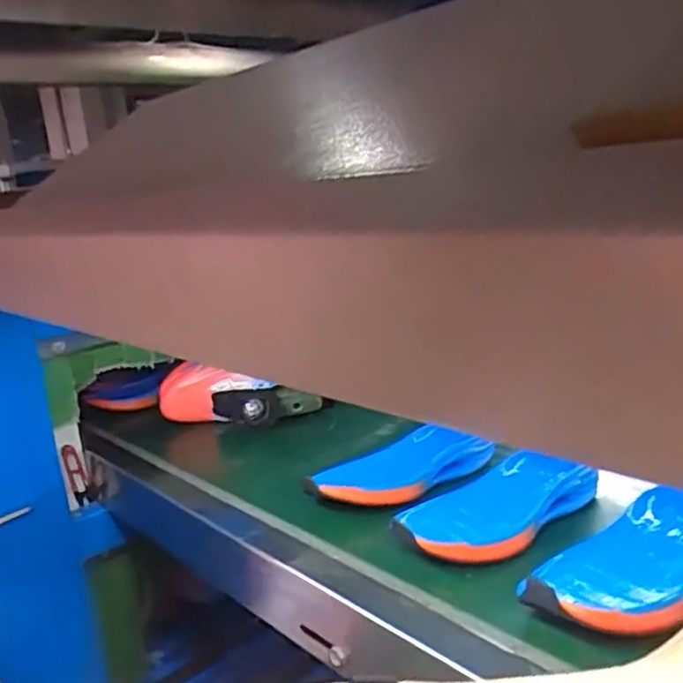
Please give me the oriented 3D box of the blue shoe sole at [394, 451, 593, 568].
[{"bbox_3d":[0.150,0.152,0.643,0.219,0.031,0.106,-14,18,-29],"label":"blue shoe sole"}]

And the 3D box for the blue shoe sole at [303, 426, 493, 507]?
[{"bbox_3d":[0.068,0.133,0.740,0.211,0.039,0.088,-11,16,-20],"label":"blue shoe sole"}]

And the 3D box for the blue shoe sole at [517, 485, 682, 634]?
[{"bbox_3d":[0.227,0.165,0.522,0.203,0.032,0.100,-18,20,-37],"label":"blue shoe sole"}]

